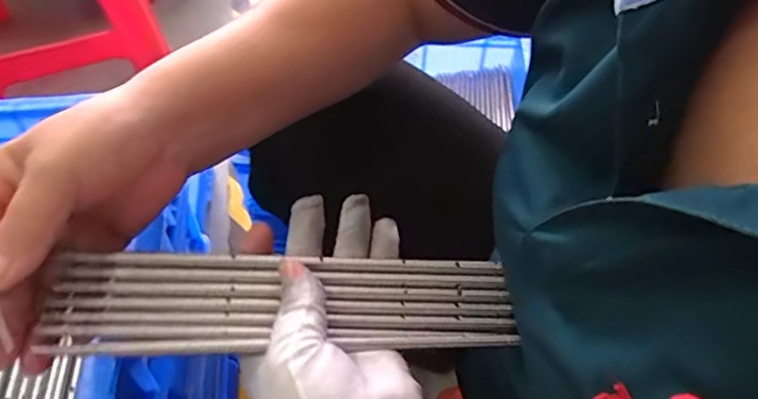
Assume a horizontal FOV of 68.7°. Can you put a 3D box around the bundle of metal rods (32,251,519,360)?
[{"bbox_3d":[-0.045,0.055,0.299,0.241,0.014,0.050,1,52,-12],"label":"bundle of metal rods"}]

